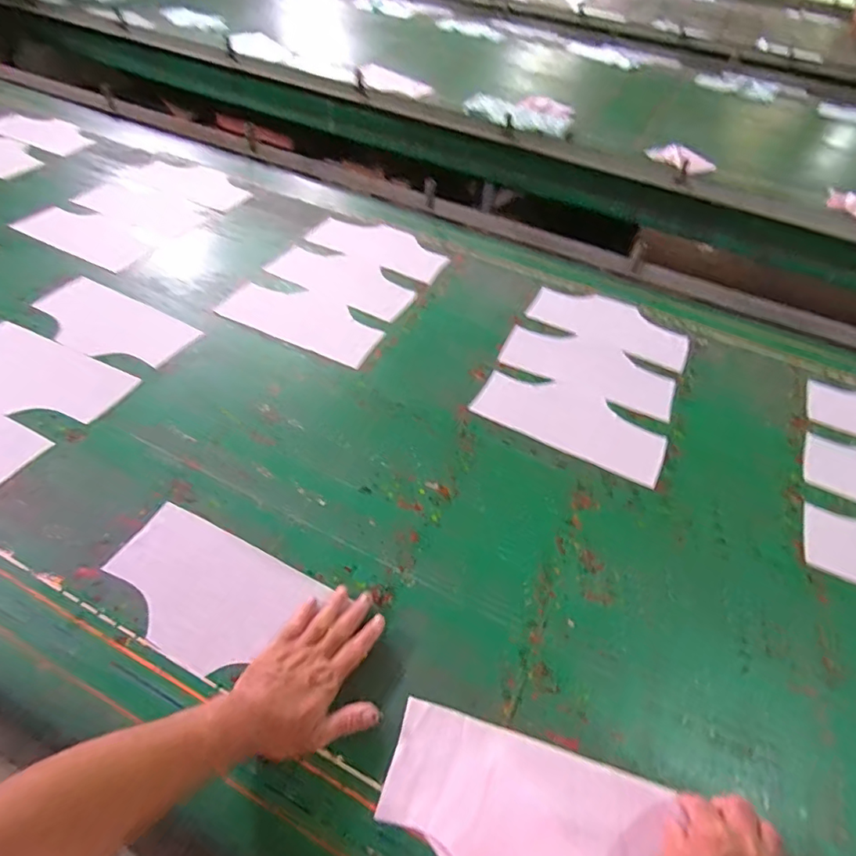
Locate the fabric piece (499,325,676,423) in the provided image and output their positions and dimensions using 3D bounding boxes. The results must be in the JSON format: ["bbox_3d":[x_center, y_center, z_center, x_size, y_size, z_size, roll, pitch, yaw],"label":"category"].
[{"bbox_3d":[0.297,-0.115,0.969,0.305,0.006,0.153,22,47,13],"label":"fabric piece"}]

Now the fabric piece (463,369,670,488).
[{"bbox_3d":[0.238,-0.016,0.875,0.305,0.005,0.138,24,50,14],"label":"fabric piece"}]

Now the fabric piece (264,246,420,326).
[{"bbox_3d":[-0.175,-0.310,1.091,0.317,0.011,0.150,27,50,21],"label":"fabric piece"}]

